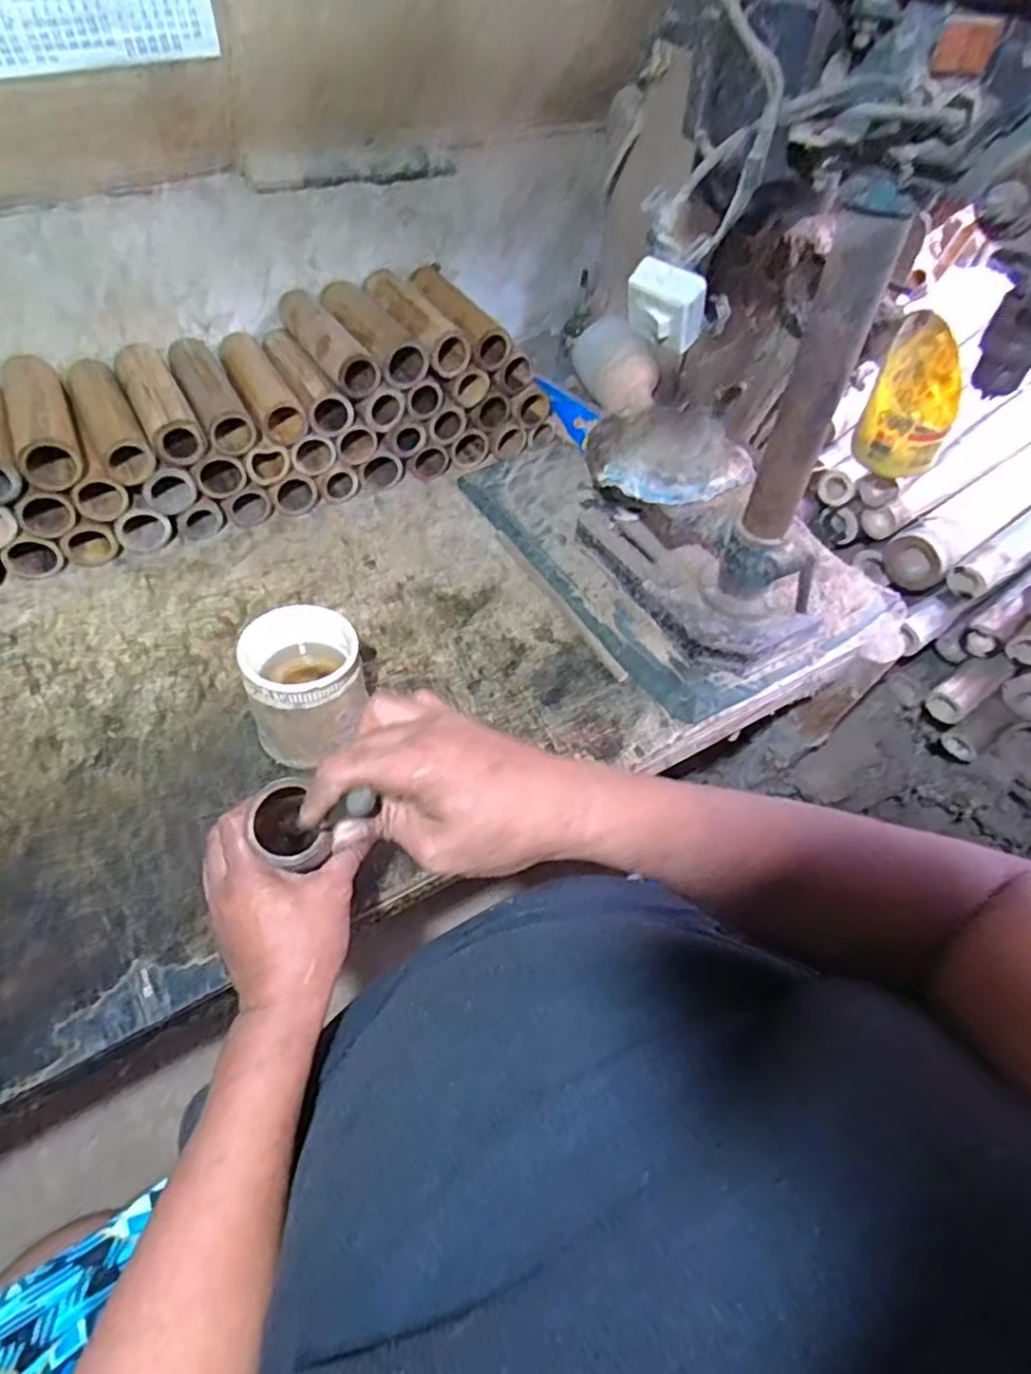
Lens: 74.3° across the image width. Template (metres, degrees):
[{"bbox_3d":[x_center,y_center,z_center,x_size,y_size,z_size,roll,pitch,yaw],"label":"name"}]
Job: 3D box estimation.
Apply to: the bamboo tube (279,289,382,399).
[{"bbox_3d":[-0.226,-0.409,0.805,0.053,0.058,0.181,-26,60,-21],"label":"bamboo tube"}]

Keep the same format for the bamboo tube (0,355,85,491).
[{"bbox_3d":[-0.500,-0.284,0.718,0.055,0.053,0.177,-22,59,-19],"label":"bamboo tube"}]

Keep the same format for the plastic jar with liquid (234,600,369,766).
[{"bbox_3d":[-0.185,0.006,0.611,0.098,0.124,0.099,2,54,-3],"label":"plastic jar with liquid"}]

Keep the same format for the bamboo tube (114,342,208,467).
[{"bbox_3d":[-0.399,-0.319,0.757,0.052,0.052,0.172,-25,60,-21],"label":"bamboo tube"}]

